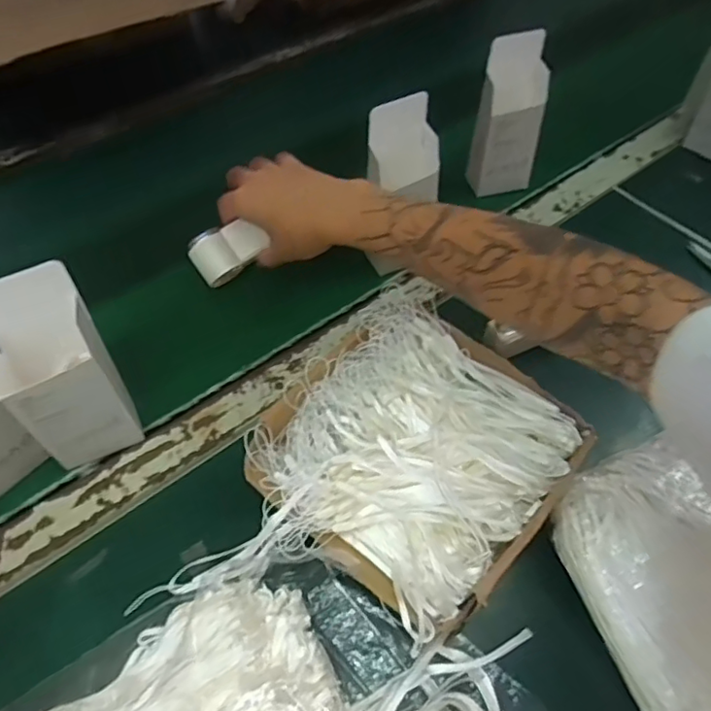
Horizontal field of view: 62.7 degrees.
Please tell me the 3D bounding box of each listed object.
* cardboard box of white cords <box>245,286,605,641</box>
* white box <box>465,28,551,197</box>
[{"bbox_3d":[0.044,0.073,0.436,0.194,0.056,0.213,34,60,20],"label":"cardboard box of white cords"},{"bbox_3d":[0.161,-0.244,0.605,0.068,0.152,0.049,-10,55,-9],"label":"white box"}]

